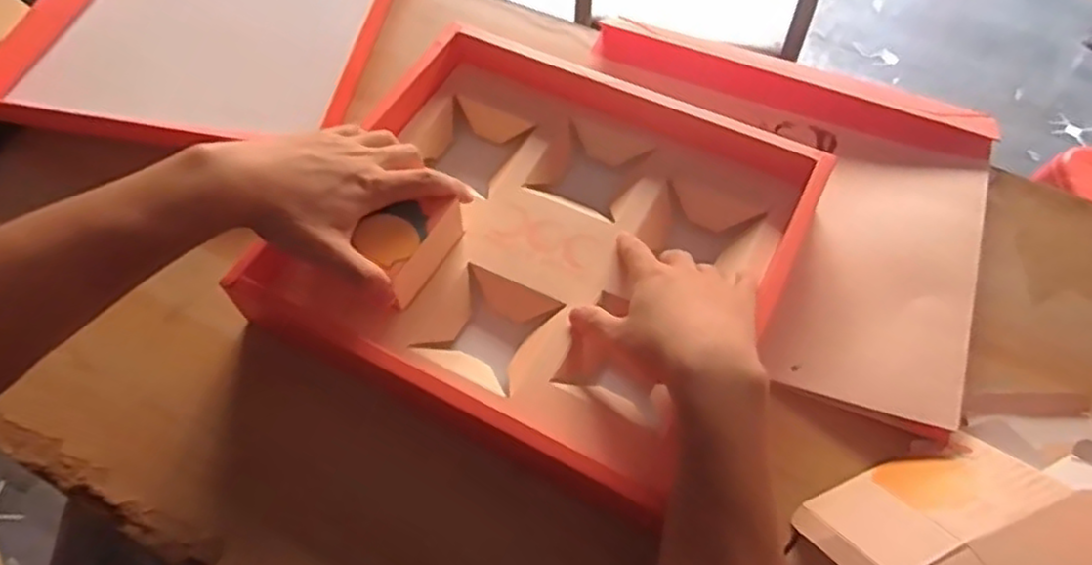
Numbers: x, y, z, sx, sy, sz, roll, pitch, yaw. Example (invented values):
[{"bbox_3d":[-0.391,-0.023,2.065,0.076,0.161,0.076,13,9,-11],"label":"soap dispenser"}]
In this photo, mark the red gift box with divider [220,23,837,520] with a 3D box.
[{"bbox_3d":[-0.003,-0.038,0.555,0.350,0.066,0.320,24,61,14],"label":"red gift box with divider"}]

